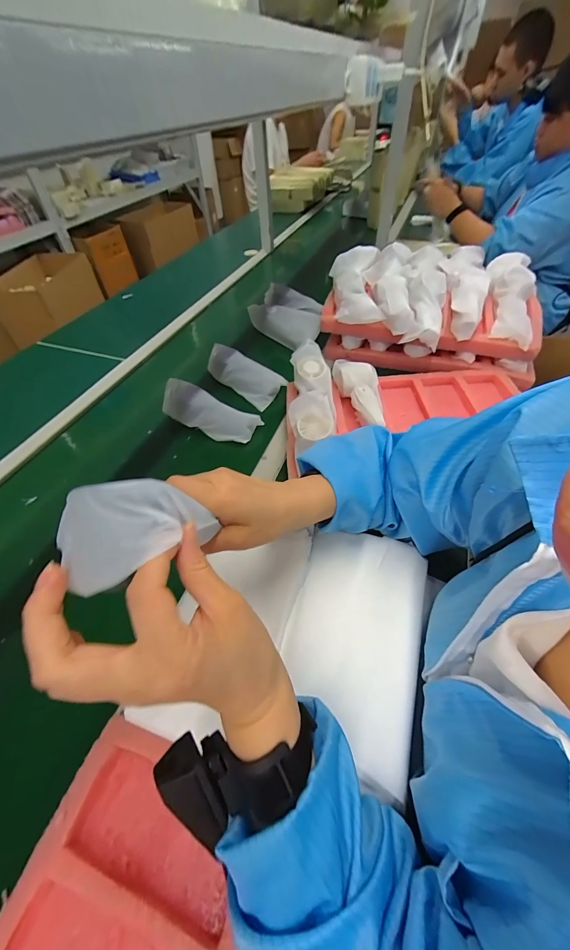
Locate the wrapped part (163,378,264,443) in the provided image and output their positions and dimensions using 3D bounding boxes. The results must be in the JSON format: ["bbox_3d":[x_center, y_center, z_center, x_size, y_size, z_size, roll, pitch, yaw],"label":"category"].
[{"bbox_3d":[-0.140,-0.113,0.611,0.177,0.060,0.065,24,53,1],"label":"wrapped part"}]

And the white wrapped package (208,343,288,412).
[{"bbox_3d":[-0.088,-0.209,0.689,0.165,0.047,0.081,34,57,6],"label":"white wrapped package"}]

